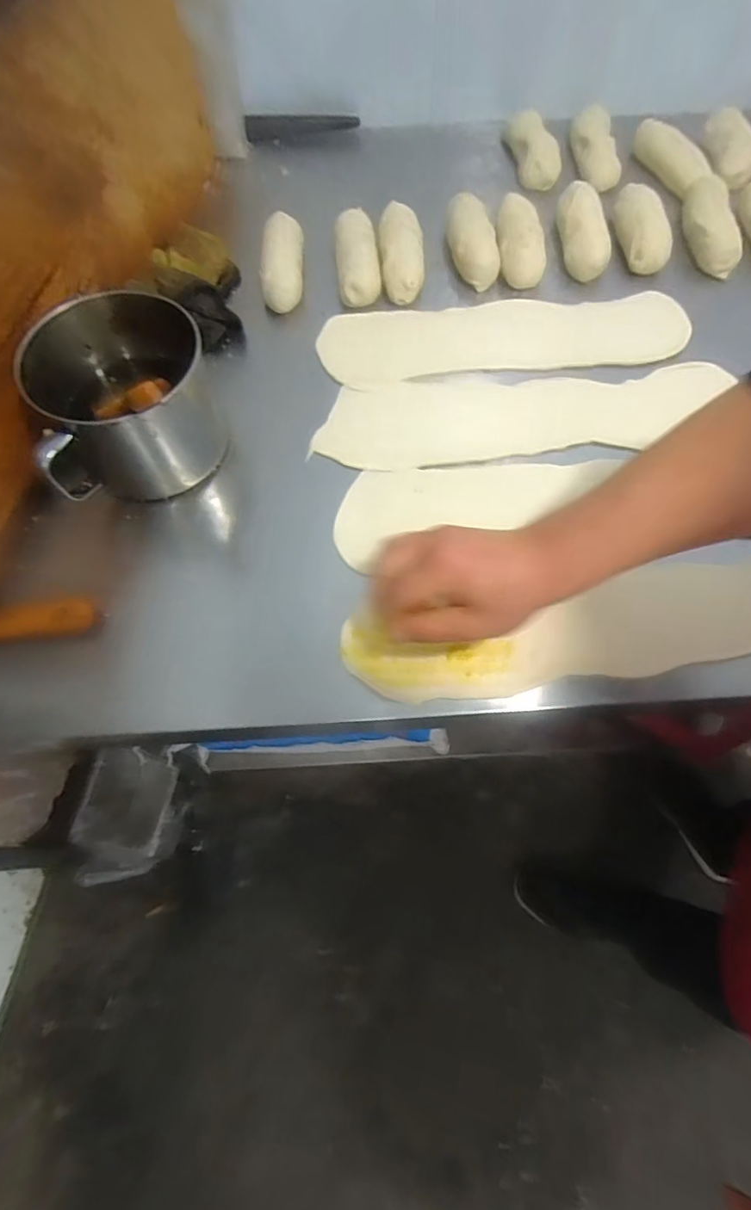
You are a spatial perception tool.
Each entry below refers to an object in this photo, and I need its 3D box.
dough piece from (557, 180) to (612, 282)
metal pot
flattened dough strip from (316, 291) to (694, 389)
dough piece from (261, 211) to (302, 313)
[{"bbox_3d":[0.223,-0.412,0.601,0.034,0.038,0.116,-4,66,-1],"label":"dough piece"},{"bbox_3d":[-0.212,-0.172,0.478,0.148,0.112,0.132,-22,68,-9],"label":"metal pot"},{"bbox_3d":[0.132,-0.276,0.563,0.369,0.007,0.096,-6,66,-2],"label":"flattened dough strip"},{"bbox_3d":[-0.098,-0.372,0.586,0.040,0.030,0.112,1,80,1],"label":"dough piece"}]

